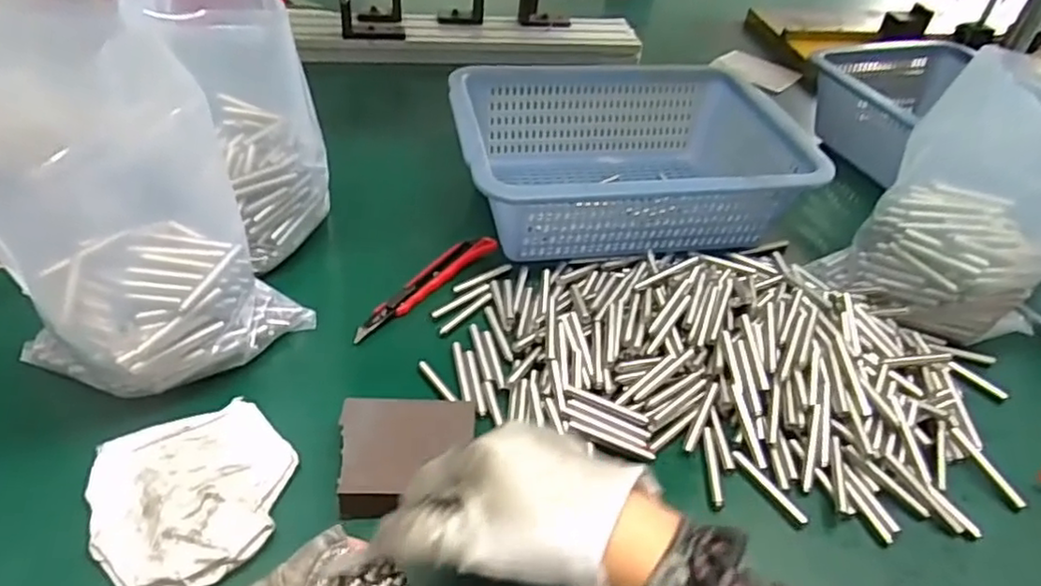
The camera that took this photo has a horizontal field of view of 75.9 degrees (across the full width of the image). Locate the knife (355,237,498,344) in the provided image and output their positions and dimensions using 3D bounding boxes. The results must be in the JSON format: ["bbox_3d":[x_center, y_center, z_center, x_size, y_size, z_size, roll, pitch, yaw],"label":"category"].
[{"bbox_3d":[-0.078,-0.009,0.539,0.025,0.008,0.150,31,46,26],"label":"knife"}]

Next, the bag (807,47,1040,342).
[{"bbox_3d":[0.342,-0.065,0.508,0.119,0.191,0.121,-8,42,-16],"label":"bag"}]

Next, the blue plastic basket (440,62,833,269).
[{"bbox_3d":[0.093,-0.132,0.638,0.304,0.088,0.251,-3,41,-11],"label":"blue plastic basket"}]

